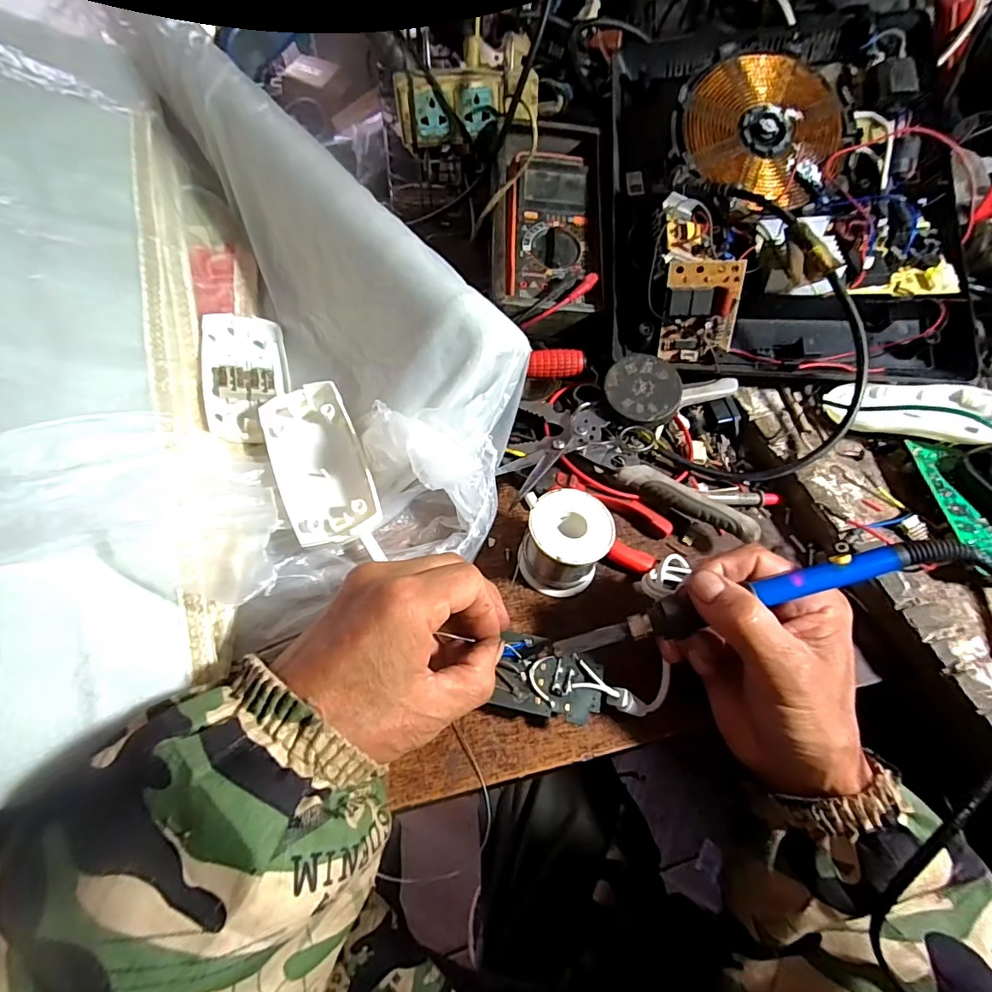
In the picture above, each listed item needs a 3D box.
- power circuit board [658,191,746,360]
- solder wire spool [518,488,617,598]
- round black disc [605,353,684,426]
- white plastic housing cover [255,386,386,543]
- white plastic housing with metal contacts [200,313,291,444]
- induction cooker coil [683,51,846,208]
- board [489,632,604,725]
[{"bbox_3d":[0.162,-0.178,0.405,0.061,0.048,0.132,-7,92,-9],"label":"power circuit board"},{"bbox_3d":[0.044,0.031,0.321,0.051,0.050,0.050,2,55,-3],"label":"solder wire spool"},{"bbox_3d":[0.112,-0.081,0.381,0.054,0.006,0.057,-1,72,4],"label":"round black disc"},{"bbox_3d":[-0.109,-0.021,0.312,0.052,0.027,0.109,-19,59,-16],"label":"white plastic housing cover"},{"bbox_3d":[-0.174,-0.086,0.350,0.050,0.023,0.114,-13,57,-12],"label":"white plastic housing with metal contacts"},{"bbox_3d":[0.237,-0.330,0.440,0.134,0.010,0.134,22,84,-1],"label":"induction cooker coil"},{"bbox_3d":[0.030,0.098,0.275,0.056,0.012,0.041,11,57,7],"label":"board"}]

